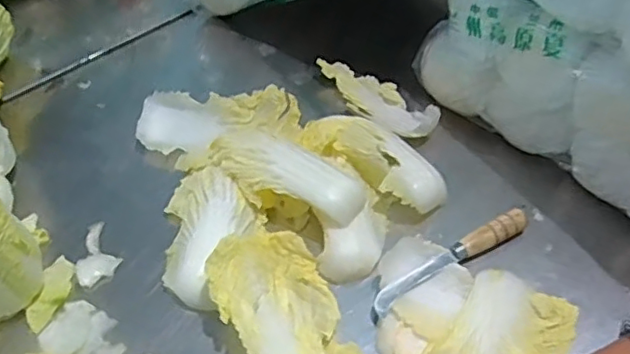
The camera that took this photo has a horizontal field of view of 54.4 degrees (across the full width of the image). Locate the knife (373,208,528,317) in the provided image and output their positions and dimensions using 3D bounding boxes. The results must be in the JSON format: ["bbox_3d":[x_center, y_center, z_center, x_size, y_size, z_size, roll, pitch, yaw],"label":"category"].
[{"bbox_3d":[0.146,0.087,0.651,0.203,0.015,0.024,-26,55,-19],"label":"knife"}]

